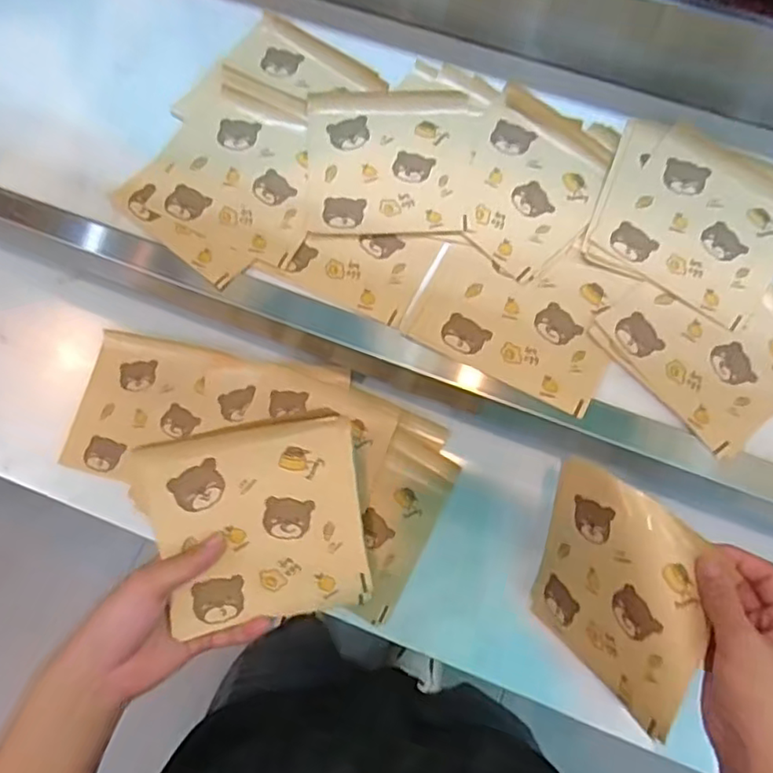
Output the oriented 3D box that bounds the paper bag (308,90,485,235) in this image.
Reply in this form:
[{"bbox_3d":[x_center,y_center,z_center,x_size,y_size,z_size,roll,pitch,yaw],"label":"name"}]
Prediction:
[{"bbox_3d":[0.007,-0.201,0.560,0.150,0.005,0.147,0,73,2],"label":"paper bag"}]

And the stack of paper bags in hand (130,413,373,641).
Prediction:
[{"bbox_3d":[-0.092,0.099,0.452,0.150,0.006,0.140,-11,93,-6],"label":"stack of paper bags in hand"}]

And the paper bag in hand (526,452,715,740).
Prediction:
[{"bbox_3d":[0.168,0.140,0.451,0.030,0.133,0.145,-3,109,-27],"label":"paper bag in hand"}]

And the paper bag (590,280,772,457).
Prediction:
[{"bbox_3d":[0.260,-0.037,0.497,0.142,0.008,0.140,-37,75,-9],"label":"paper bag"}]

